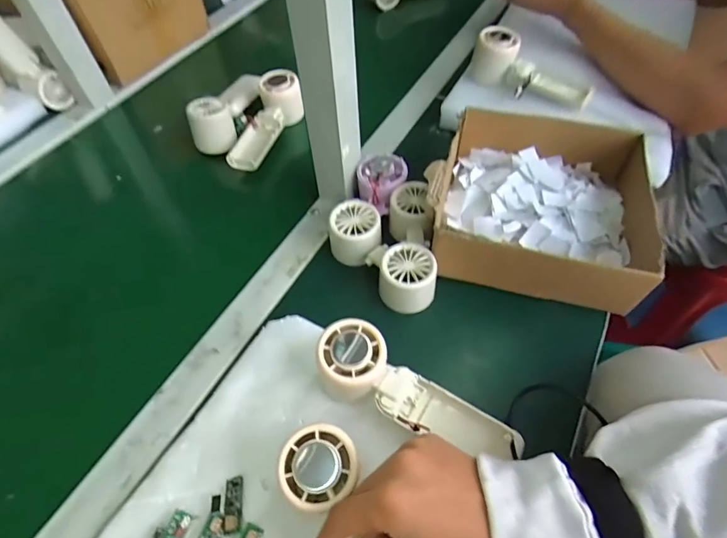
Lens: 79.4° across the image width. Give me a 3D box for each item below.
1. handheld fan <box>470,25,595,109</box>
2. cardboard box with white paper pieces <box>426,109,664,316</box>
[{"bbox_3d":[0.214,-0.256,0.573,0.052,0.063,0.161,-37,62,-21],"label":"handheld fan"},{"bbox_3d":[0.182,-0.077,0.466,0.206,0.062,0.209,11,57,10],"label":"cardboard box with white paper pieces"}]

